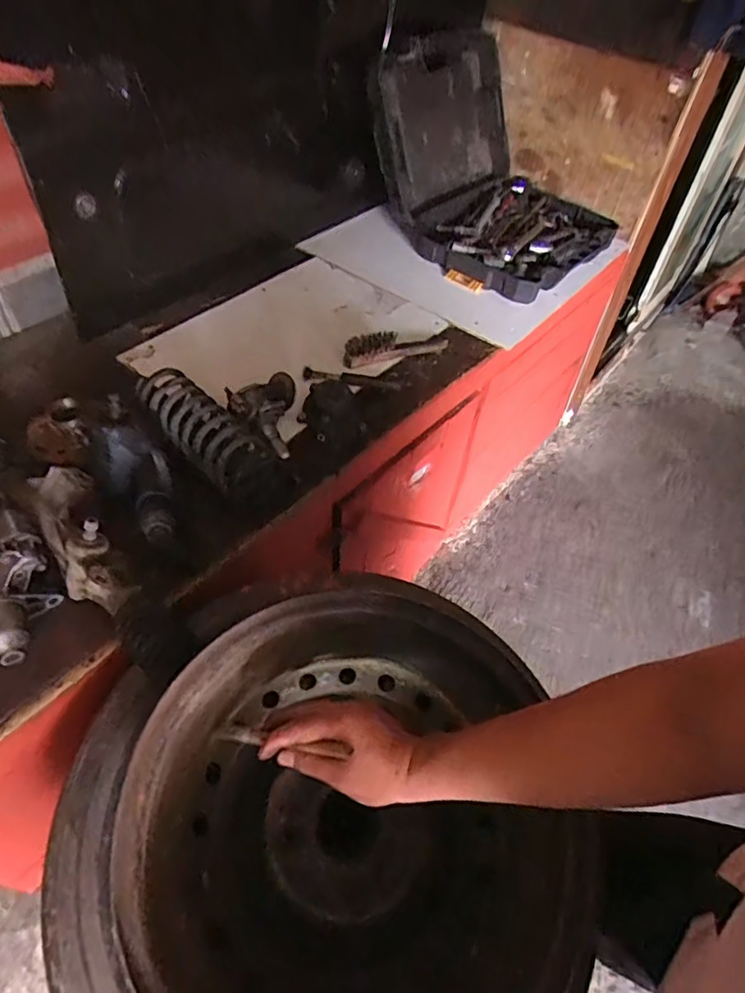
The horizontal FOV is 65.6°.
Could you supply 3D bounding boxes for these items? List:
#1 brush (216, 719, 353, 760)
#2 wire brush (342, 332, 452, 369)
[{"bbox_3d":[-0.087,0.216,0.517,0.160,0.017,0.021,-7,39,35],"label":"brush"},{"bbox_3d":[0.049,-0.278,1.067,0.212,0.045,0.052,-9,50,-14],"label":"wire brush"}]

